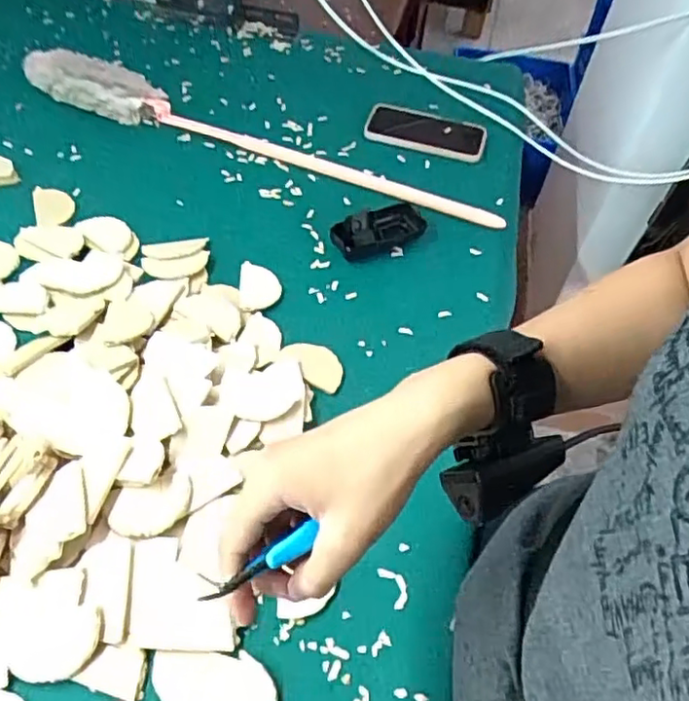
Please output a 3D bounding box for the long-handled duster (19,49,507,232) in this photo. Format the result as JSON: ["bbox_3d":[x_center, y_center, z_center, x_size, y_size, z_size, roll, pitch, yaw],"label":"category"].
[{"bbox_3d":[-0.124,-0.283,0.820,0.685,0.049,0.062,20,53,10],"label":"long-handled duster"}]

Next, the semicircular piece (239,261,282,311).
[{"bbox_3d":[-0.091,-0.068,0.677,0.043,0.010,0.067,-3,52,-7],"label":"semicircular piece"}]

